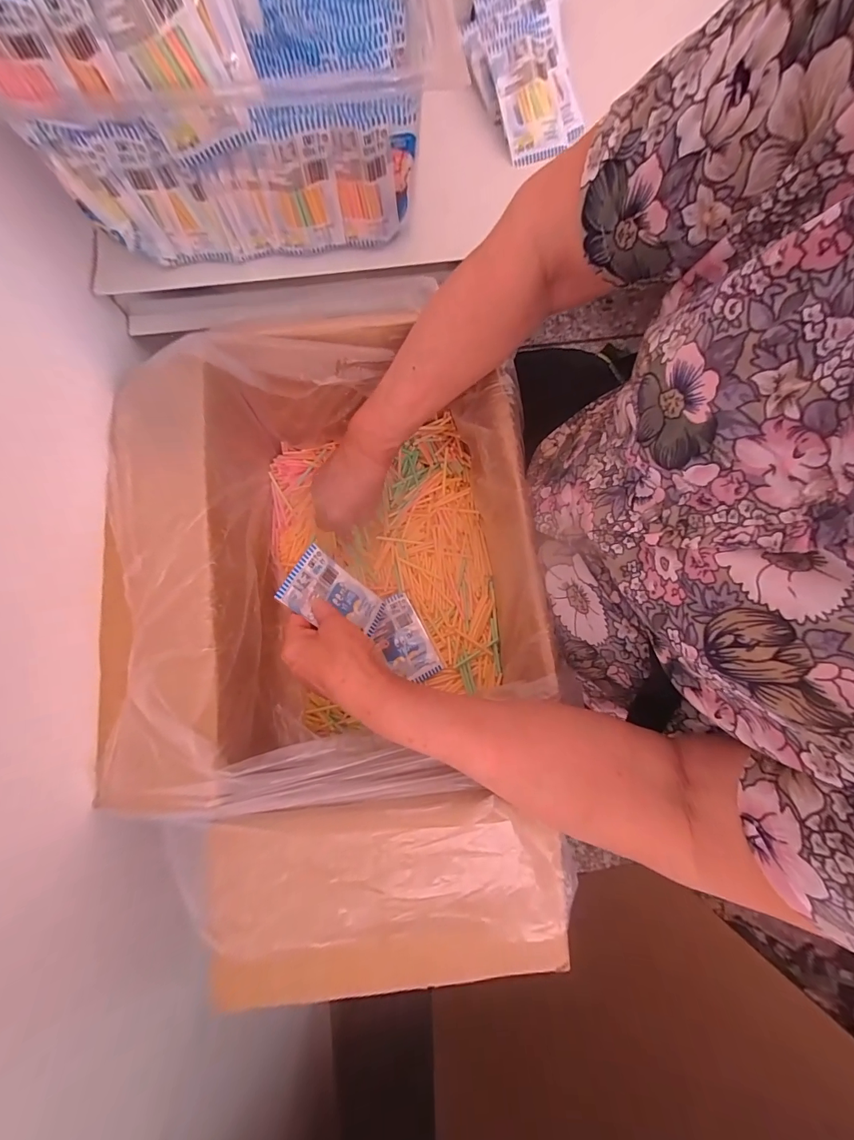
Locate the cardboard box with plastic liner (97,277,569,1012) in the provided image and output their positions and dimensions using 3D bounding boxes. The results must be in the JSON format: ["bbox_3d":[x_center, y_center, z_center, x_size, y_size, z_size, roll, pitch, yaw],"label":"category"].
[{"bbox_3d":[-0.096,0.050,0.379,0.344,0.194,0.492,-4,78,-1],"label":"cardboard box with plastic liner"}]

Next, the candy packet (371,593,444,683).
[{"bbox_3d":[-0.029,0.082,0.451,0.056,0.012,0.100,-29,79,-6],"label":"candy packet"}]

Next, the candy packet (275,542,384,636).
[{"bbox_3d":[-0.090,0.029,0.381,0.099,0.005,0.066,41,52,-25],"label":"candy packet"}]

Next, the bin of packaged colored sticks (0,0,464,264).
[{"bbox_3d":[-0.174,-0.492,0.314,0.293,0.211,0.427,-9,78,-2],"label":"bin of packaged colored sticks"}]

